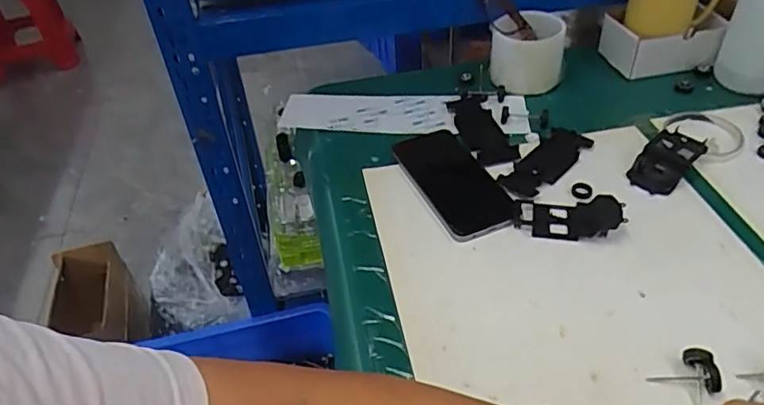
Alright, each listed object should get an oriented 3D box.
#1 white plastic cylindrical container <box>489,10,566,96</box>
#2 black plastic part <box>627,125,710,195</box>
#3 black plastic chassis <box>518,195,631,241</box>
[{"bbox_3d":[0.182,-0.185,0.718,0.088,0.080,0.081,5,43,12],"label":"white plastic cylindrical container"},{"bbox_3d":[0.297,-0.045,0.593,0.095,0.015,0.048,-34,49,-28],"label":"black plastic part"},{"bbox_3d":[0.176,0.012,0.541,0.096,0.018,0.051,-2,42,4],"label":"black plastic chassis"}]

